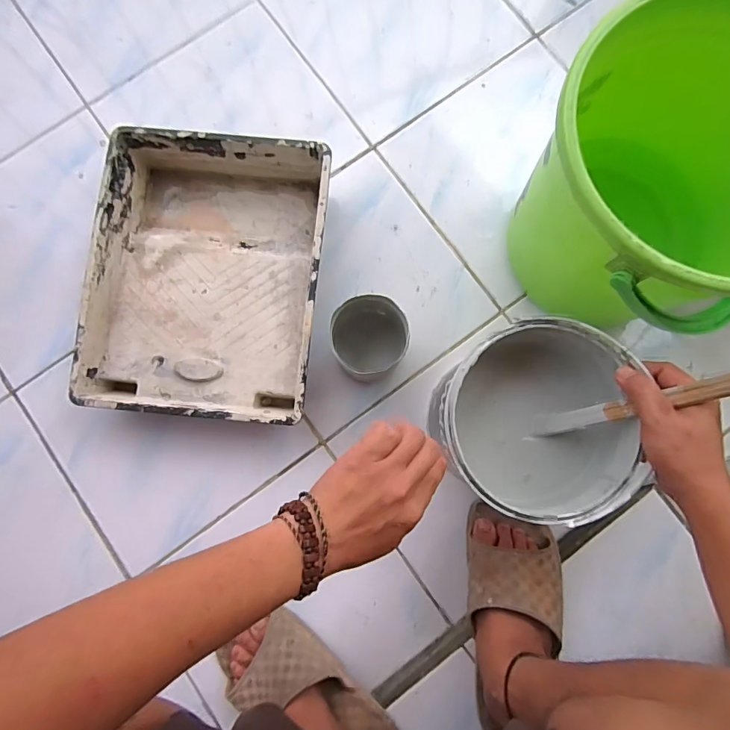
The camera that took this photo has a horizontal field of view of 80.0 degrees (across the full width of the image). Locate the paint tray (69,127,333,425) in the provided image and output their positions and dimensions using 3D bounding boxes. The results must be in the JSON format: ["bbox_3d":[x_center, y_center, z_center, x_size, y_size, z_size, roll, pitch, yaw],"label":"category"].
[{"bbox_3d":[-0.196,-0.111,0.562,0.274,0.073,0.348,5,82,1],"label":"paint tray"}]

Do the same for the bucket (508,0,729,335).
[{"bbox_3d":[0.302,-0.188,0.474,0.255,0.257,0.302,28,84,4],"label":"bucket"}]

